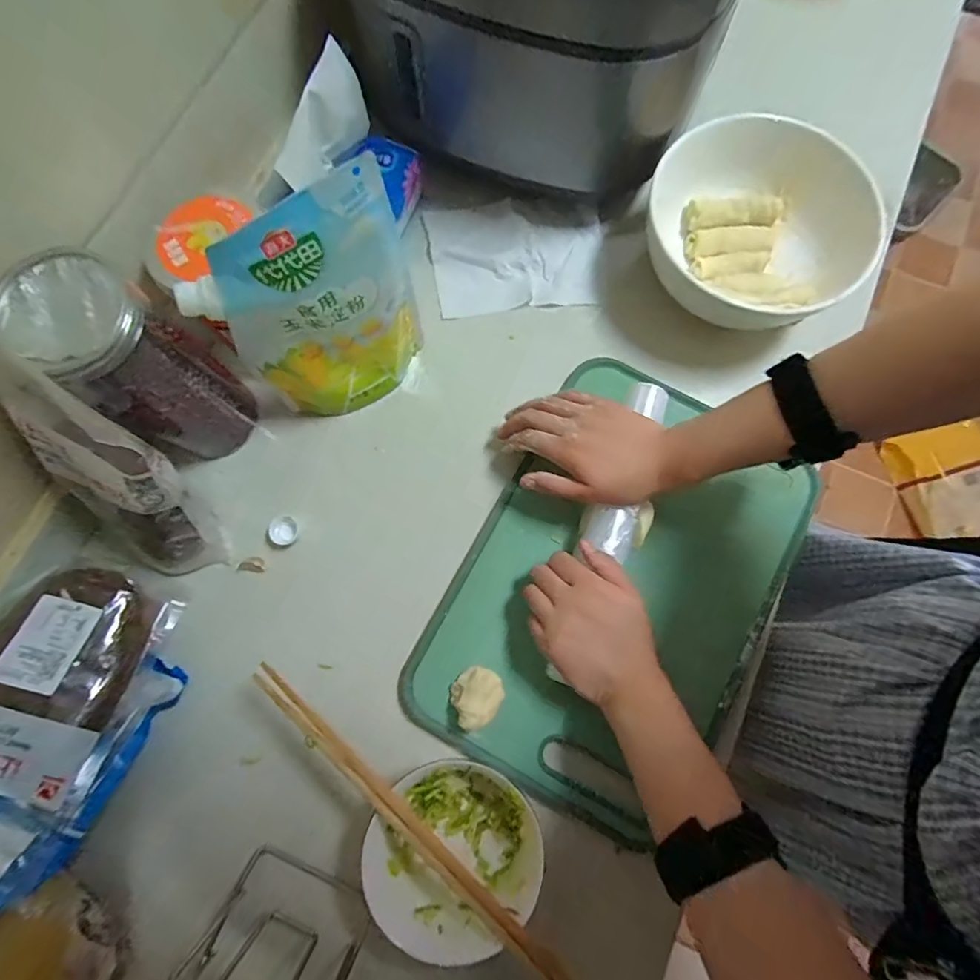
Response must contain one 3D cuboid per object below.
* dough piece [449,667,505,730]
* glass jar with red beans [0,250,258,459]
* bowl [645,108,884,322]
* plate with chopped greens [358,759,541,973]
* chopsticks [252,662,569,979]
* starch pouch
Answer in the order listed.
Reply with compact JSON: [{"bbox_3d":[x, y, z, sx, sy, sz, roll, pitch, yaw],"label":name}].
[{"bbox_3d":[-0.011,0.165,0.404,0.037,0.031,0.044,41,80,9],"label":"dough piece"},{"bbox_3d":[-0.261,-0.091,0.389,0.074,0.178,0.075,0,77,0],"label":"glass jar with red beans"},{"bbox_3d":[0.270,-0.260,0.478,0.212,0.094,0.191,-39,80,-8],"label":"bowl"},{"bbox_3d":[-0.027,0.268,0.371,0.120,0.049,0.107,24,78,5],"label":"plate with chopped greens"},{"bbox_3d":[-0.061,0.229,0.350,0.290,0.011,0.015,41,80,8],"label":"chopsticks"},{"bbox_3d":[-0.120,-0.128,0.383,0.143,0.198,0.041,-30,79,-7],"label":"starch pouch"}]

